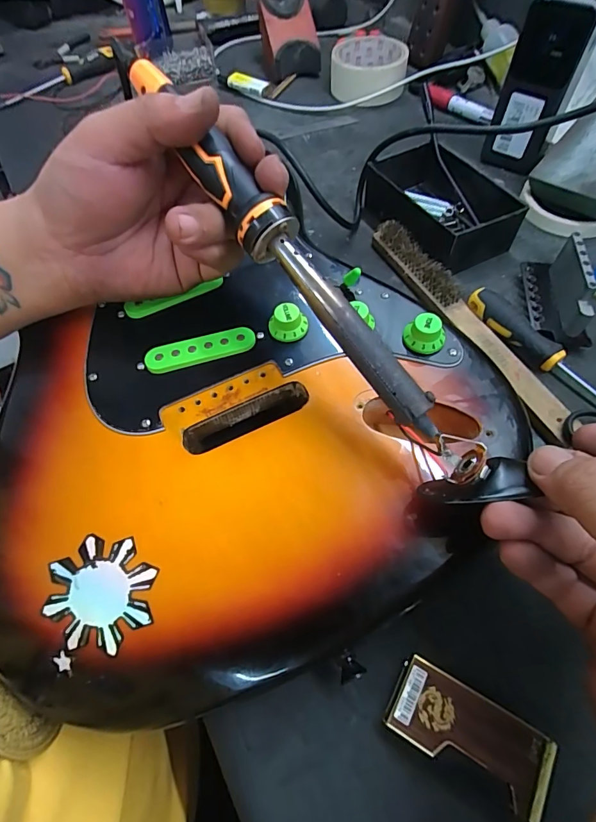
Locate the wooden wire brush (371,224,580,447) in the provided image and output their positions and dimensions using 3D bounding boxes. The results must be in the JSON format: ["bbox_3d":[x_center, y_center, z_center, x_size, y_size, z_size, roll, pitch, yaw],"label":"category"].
[{"bbox_3d":[0.125,-0.074,0.320,0.023,0.021,0.228,-24,61,-10],"label":"wooden wire brush"}]

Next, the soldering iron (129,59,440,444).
[{"bbox_3d":[-0.012,-0.084,0.205,0.022,0.019,0.240,-36,83,-16],"label":"soldering iron"}]

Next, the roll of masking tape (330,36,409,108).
[{"bbox_3d":[0.085,-0.416,0.512,0.090,0.034,0.107,-2,60,3],"label":"roll of masking tape"}]

